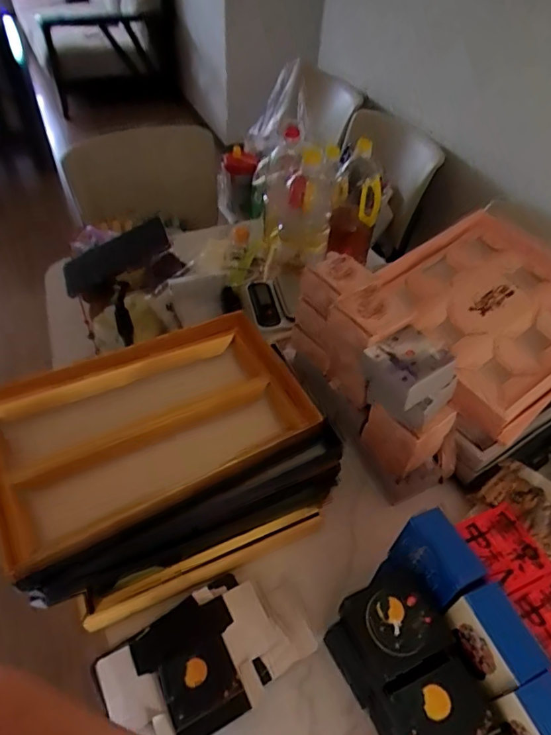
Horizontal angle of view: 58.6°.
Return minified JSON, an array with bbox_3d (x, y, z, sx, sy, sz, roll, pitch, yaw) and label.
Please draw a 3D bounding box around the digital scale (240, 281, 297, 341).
[{"bbox_3d":[-0.021,-0.119,0.981,0.079,0.032,0.156,-9,48,-13],"label":"digital scale"}]

